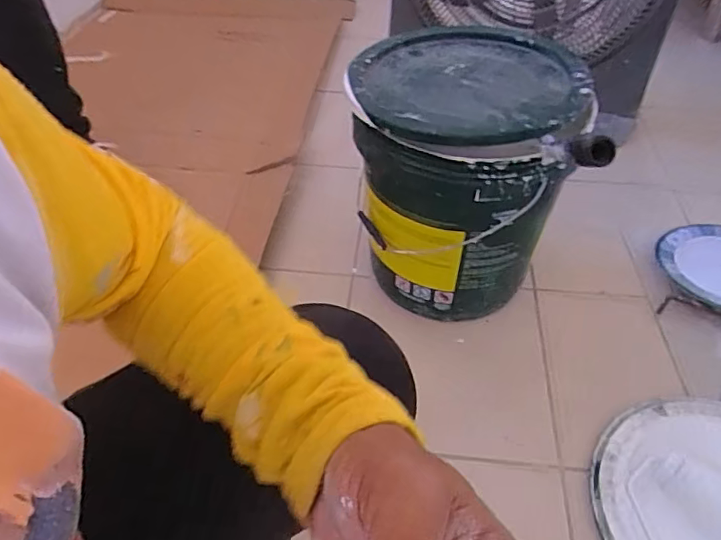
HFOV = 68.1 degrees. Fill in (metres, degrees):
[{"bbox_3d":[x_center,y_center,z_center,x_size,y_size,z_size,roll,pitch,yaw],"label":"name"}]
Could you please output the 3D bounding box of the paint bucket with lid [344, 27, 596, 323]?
[{"bbox_3d":[0.140,-0.147,0.795,0.290,0.329,0.299,0,49,0],"label":"paint bucket with lid"}]

